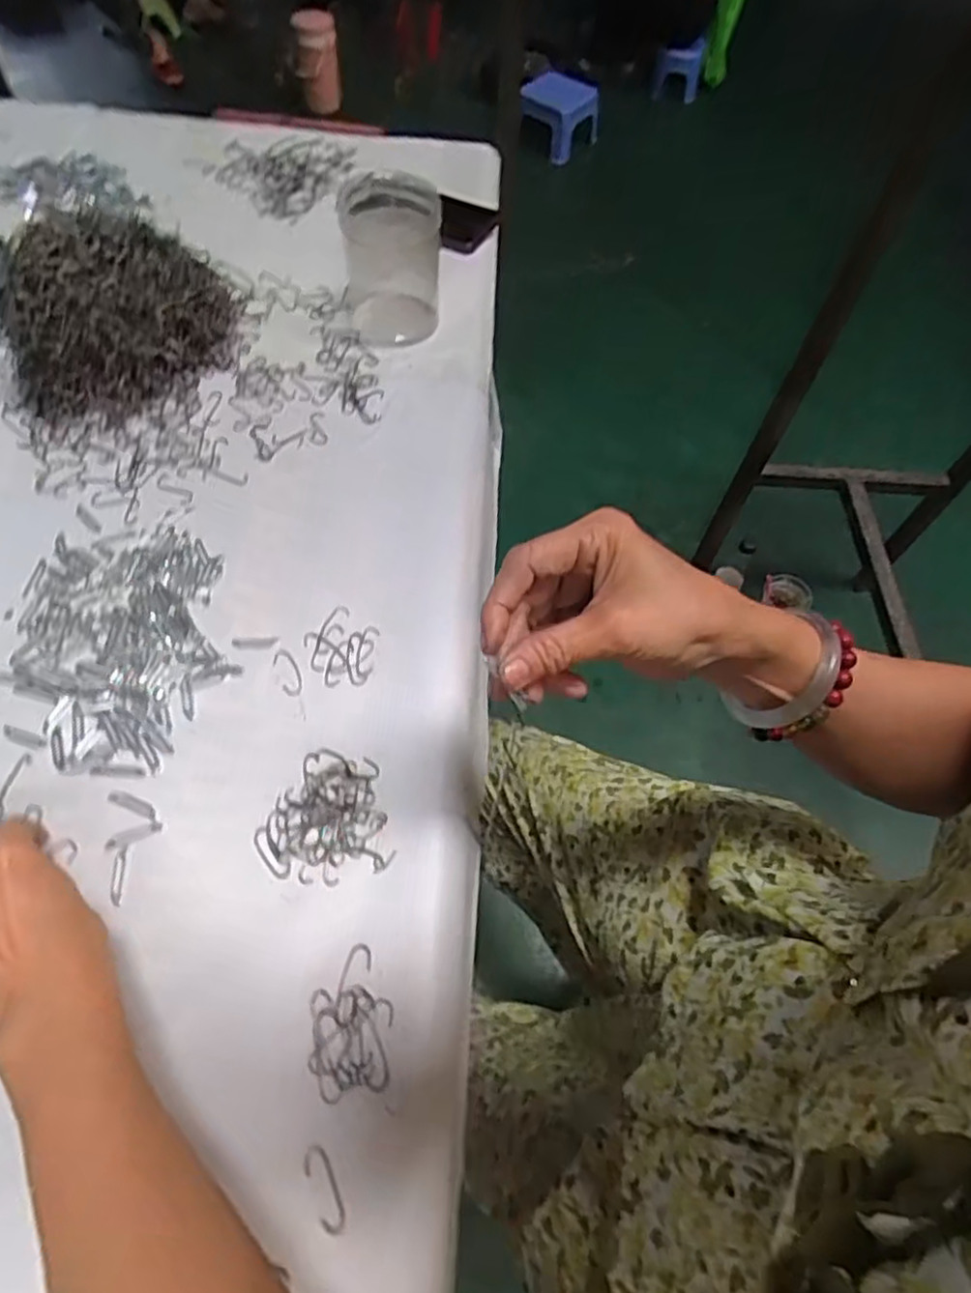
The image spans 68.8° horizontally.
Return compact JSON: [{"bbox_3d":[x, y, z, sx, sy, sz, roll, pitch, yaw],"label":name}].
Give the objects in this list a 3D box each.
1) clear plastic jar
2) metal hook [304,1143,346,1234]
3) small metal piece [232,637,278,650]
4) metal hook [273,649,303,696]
[{"bbox_3d":[-0.086,-0.364,0.664,0.091,0.103,0.104,-4,61,-7],"label":"clear plastic jar"},{"bbox_3d":[-0.081,0.271,0.355,0.013,0.004,0.037,-22,64,-16],"label":"metal hook"},{"bbox_3d":[-0.165,-0.003,0.507,0.032,0.004,0.009,-1,60,-5],"label":"small metal piece"},{"bbox_3d":[-0.139,0.017,0.499,0.017,0.004,0.038,-22,64,-16],"label":"metal hook"}]

